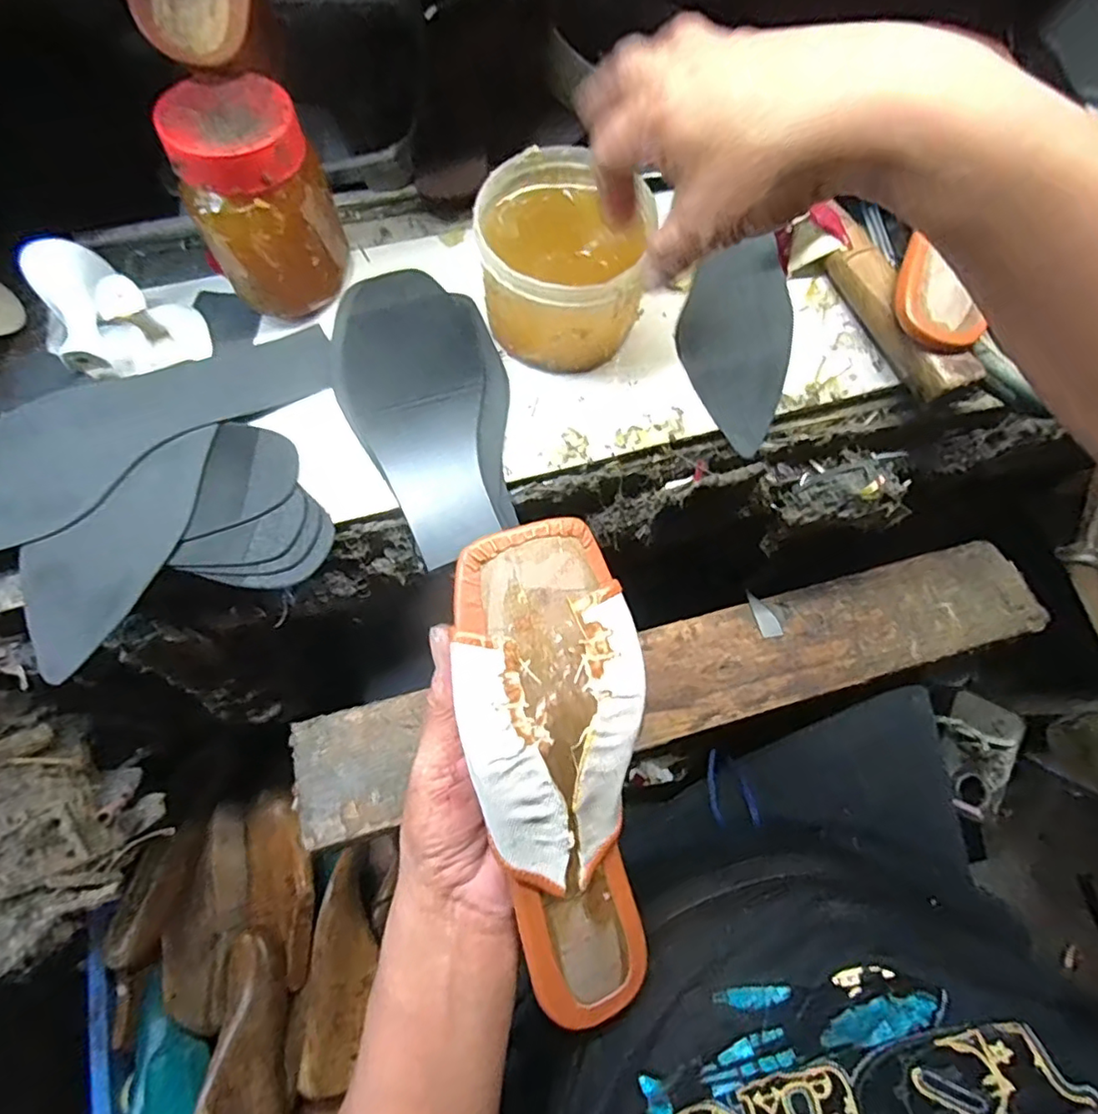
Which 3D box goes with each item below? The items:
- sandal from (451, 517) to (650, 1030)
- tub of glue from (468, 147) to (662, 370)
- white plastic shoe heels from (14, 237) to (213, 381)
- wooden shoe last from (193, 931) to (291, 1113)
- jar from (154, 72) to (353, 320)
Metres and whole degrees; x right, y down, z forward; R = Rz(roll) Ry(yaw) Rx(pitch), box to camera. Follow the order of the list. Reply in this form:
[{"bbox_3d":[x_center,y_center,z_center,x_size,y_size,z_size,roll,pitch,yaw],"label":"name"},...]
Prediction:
[{"bbox_3d":[0.009,0.103,0.276,0.079,0.039,0.231,-9,94,-5],"label":"sandal"},{"bbox_3d":[0.008,-0.181,0.371,0.098,0.069,0.112,-11,74,-5],"label":"tub of glue"},{"bbox_3d":[-0.261,-0.150,0.365,0.075,0.055,0.067,-23,76,-9],"label":"white plastic shoe heels"},{"bbox_3d":[-0.292,0.496,0.578,0.071,0.052,0.219,-10,74,-5],"label":"wooden shoe last"},{"bbox_3d":[-0.166,-0.207,0.356,0.073,0.107,0.072,1,73,-2],"label":"jar"}]

